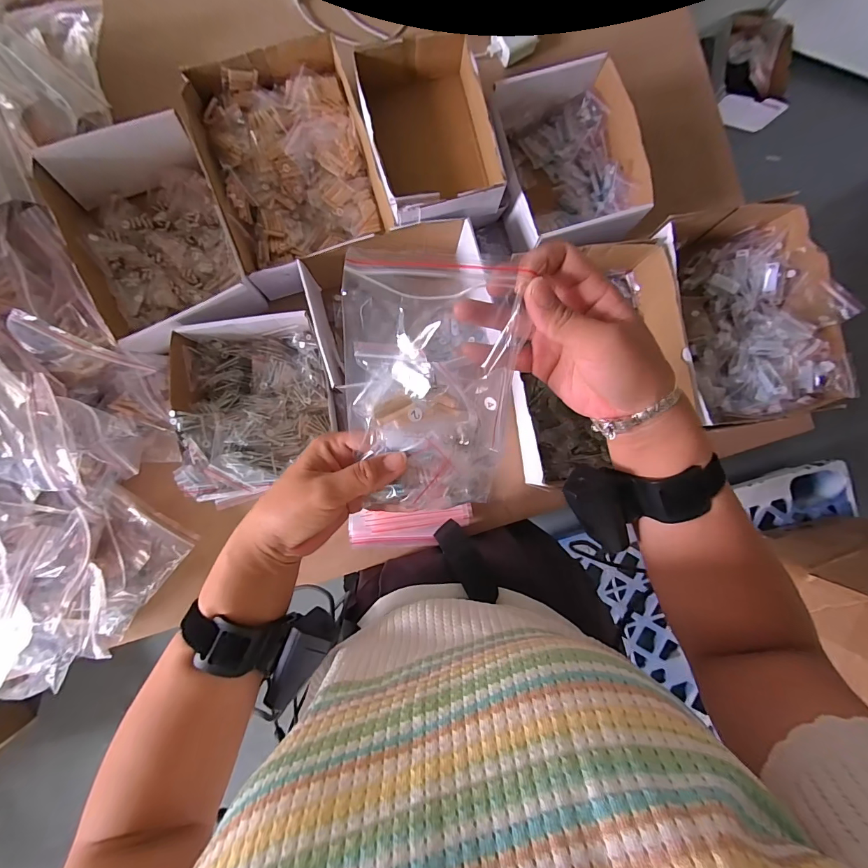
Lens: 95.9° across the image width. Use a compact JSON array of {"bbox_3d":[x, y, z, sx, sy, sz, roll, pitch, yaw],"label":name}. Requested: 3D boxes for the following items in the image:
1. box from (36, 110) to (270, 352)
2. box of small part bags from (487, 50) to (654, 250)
[{"bbox_3d":[-0.351,-0.245,0.513,0.179,0.099,0.240,-21,91,-4],"label":"box"},{"bbox_3d":[0.181,-0.377,0.561,0.181,0.091,0.223,-18,90,-4],"label":"box of small part bags"}]

